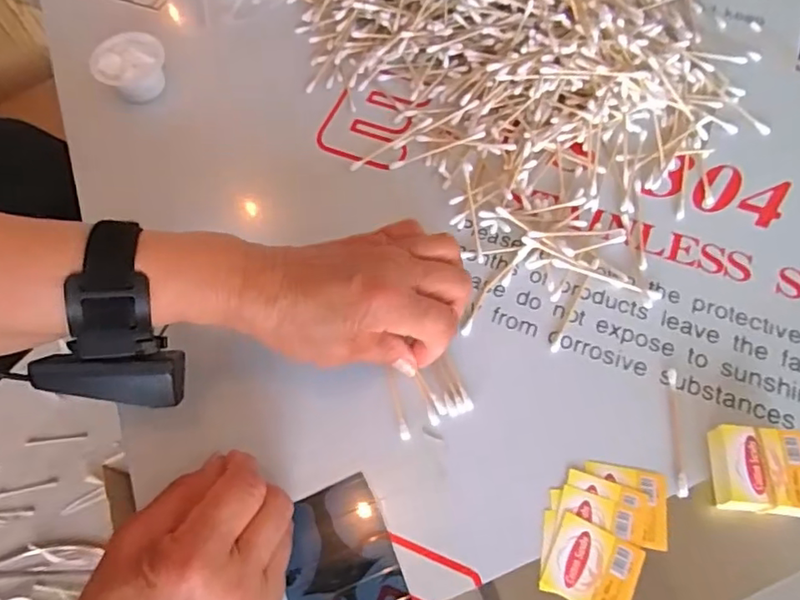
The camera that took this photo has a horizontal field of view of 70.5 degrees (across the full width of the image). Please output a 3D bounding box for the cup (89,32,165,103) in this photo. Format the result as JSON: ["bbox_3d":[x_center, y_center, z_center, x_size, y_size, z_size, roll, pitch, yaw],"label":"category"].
[{"bbox_3d":[-0.206,-0.179,0.442,0.052,0.036,0.042,-11,66,-3],"label":"cup"}]

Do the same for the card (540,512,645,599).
[{"bbox_3d":[0.101,0.140,0.293,0.044,0.004,0.040,25,69,13],"label":"card"}]

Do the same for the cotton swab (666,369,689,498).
[{"bbox_3d":[0.158,0.074,0.323,0.006,0.004,0.071,5,66,4],"label":"cotton swab"}]

